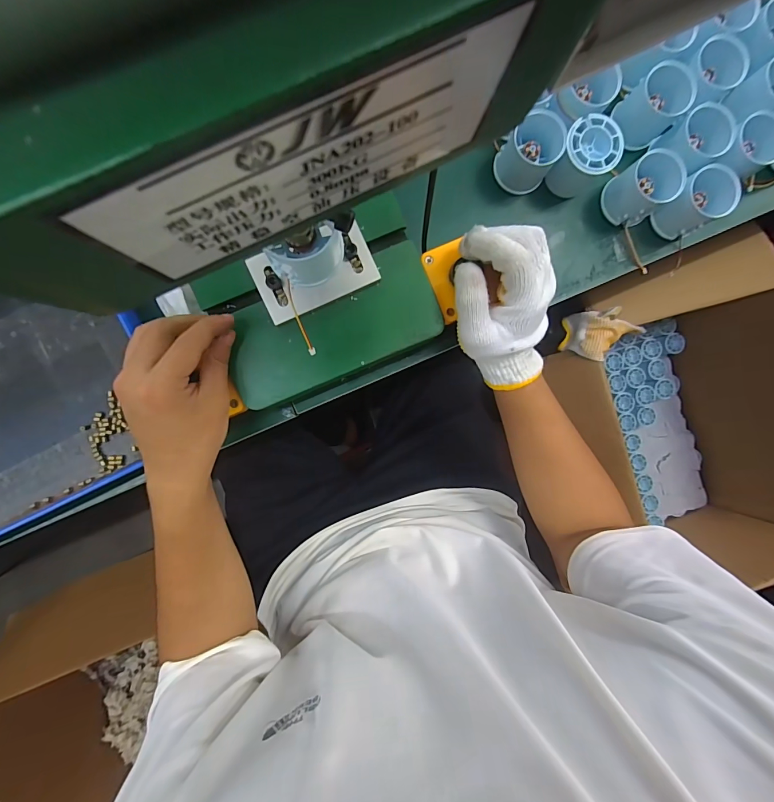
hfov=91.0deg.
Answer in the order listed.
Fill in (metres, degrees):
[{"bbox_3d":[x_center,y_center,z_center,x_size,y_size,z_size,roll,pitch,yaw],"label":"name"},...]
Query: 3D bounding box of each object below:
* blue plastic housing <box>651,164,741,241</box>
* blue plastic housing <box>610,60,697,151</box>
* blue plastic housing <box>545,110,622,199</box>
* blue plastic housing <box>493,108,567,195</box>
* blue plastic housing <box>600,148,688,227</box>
[{"bbox_3d":[0.315,-0.203,0.389,0.050,0.050,0.048,-32,93,-3],"label":"blue plastic housing"},{"bbox_3d":[0.267,-0.297,0.385,0.049,0.053,0.053,-42,93,-2],"label":"blue plastic housing"},{"bbox_3d":[0.195,-0.243,0.383,0.052,0.055,0.051,0,91,-4],"label":"blue plastic housing"},{"bbox_3d":[0.143,-0.248,0.381,0.051,0.051,0.052,0,91,-4],"label":"blue plastic housing"},{"bbox_3d":[0.260,-0.215,0.387,0.049,0.051,0.053,0,91,-4],"label":"blue plastic housing"}]

